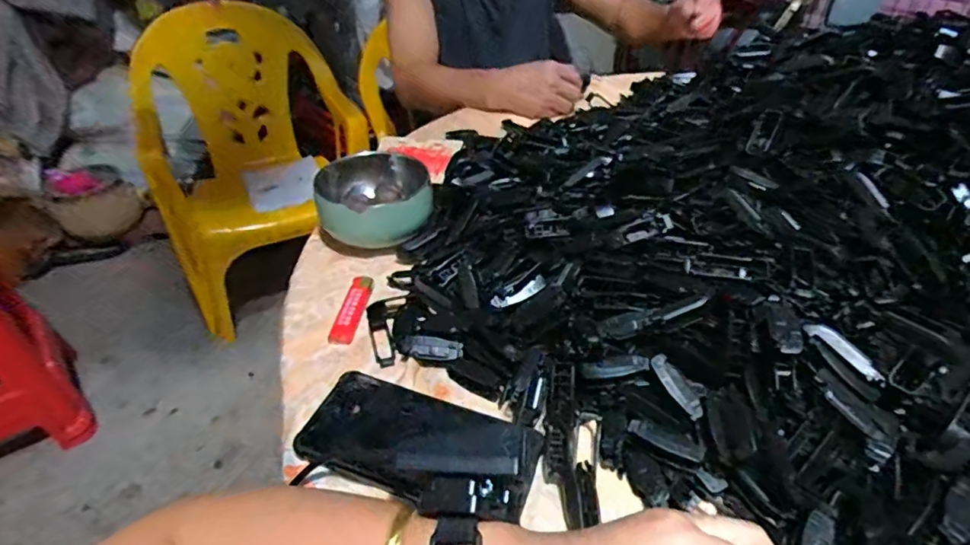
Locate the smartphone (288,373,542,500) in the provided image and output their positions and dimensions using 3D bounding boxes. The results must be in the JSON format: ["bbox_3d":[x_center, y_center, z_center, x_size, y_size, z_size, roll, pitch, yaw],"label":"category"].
[{"bbox_3d":[-0.046,0.121,0.375,0.161,0.016,0.074,13,40,17],"label":"smartphone"}]

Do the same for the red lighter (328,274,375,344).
[{"bbox_3d":[-0.121,0.033,0.484,0.022,0.012,0.082,5,39,7],"label":"red lighter"}]

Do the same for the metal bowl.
[{"bbox_3d":[-0.119,-0.077,0.573,0.116,0.068,0.116,0,38,0],"label":"metal bowl"}]

